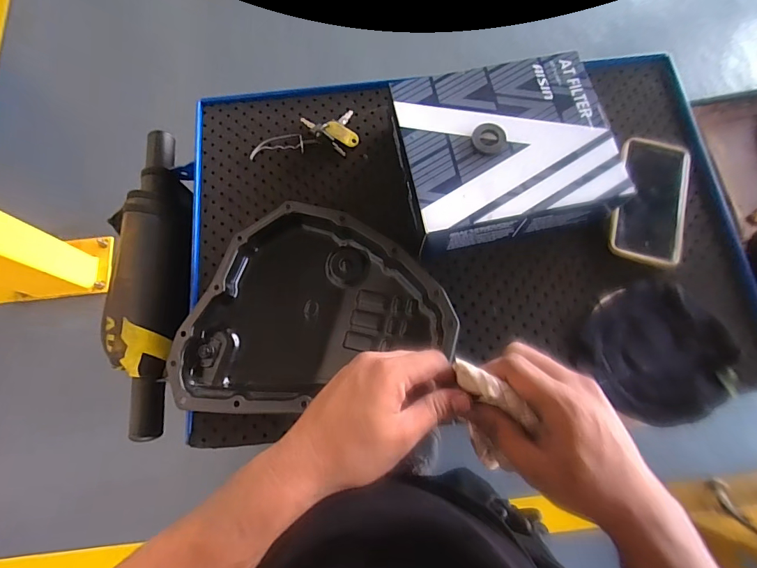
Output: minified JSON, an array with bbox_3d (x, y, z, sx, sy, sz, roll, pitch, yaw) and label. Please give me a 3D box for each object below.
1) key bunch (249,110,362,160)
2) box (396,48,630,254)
[{"bbox_3d":[-0.102,-0.202,0.541,0.143,0.021,0.064,-8,73,-1],"label":"key bunch"},{"bbox_3d":[0.143,-0.156,0.487,0.237,0.078,0.198,-11,73,-2],"label":"box"}]

